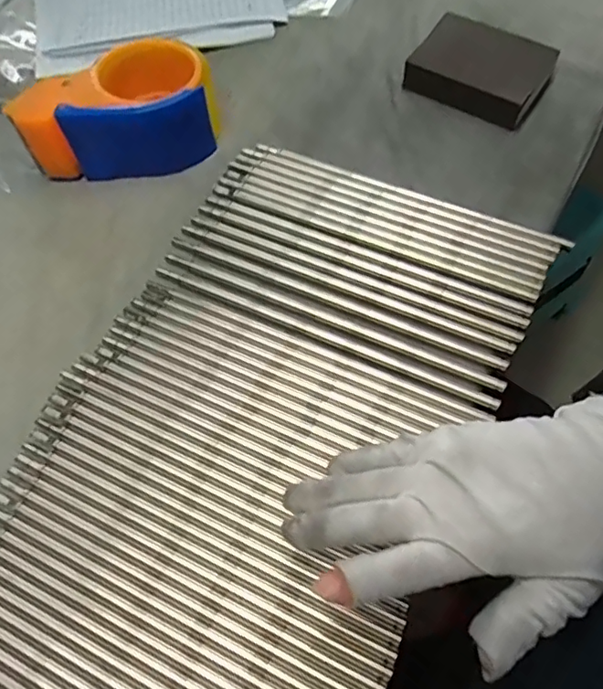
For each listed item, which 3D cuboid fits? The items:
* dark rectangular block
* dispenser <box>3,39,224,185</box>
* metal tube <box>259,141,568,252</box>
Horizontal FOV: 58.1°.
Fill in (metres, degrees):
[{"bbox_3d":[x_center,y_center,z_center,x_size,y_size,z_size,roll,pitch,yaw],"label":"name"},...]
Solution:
[{"bbox_3d":[0.140,-0.216,0.422,0.098,0.025,0.071,29,70,16],"label":"dark rectangular block"},{"bbox_3d":[-0.135,-0.173,0.403,0.143,0.056,0.080,-16,65,-4],"label":"dispenser"},{"bbox_3d":[0.072,-0.109,0.386,0.233,0.006,0.009,23,68,13],"label":"metal tube"}]

